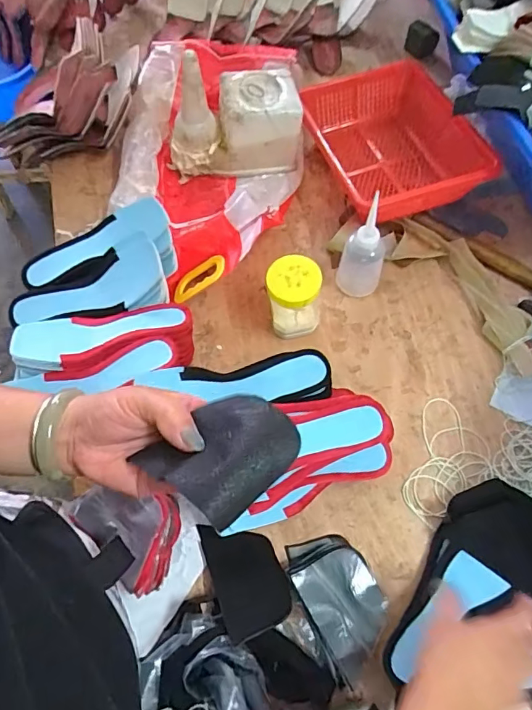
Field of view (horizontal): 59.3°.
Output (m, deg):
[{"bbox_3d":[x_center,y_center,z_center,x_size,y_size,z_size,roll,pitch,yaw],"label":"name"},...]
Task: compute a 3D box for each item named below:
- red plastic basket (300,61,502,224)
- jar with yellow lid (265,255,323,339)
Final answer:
[{"bbox_3d":[0.210,-0.352,0.772,0.219,0.098,0.298,-15,66,-4],"label":"red plastic basket"},{"bbox_3d":[0.039,-0.075,0.652,0.070,0.117,0.066,-1,66,2],"label":"jar with yellow lid"}]

